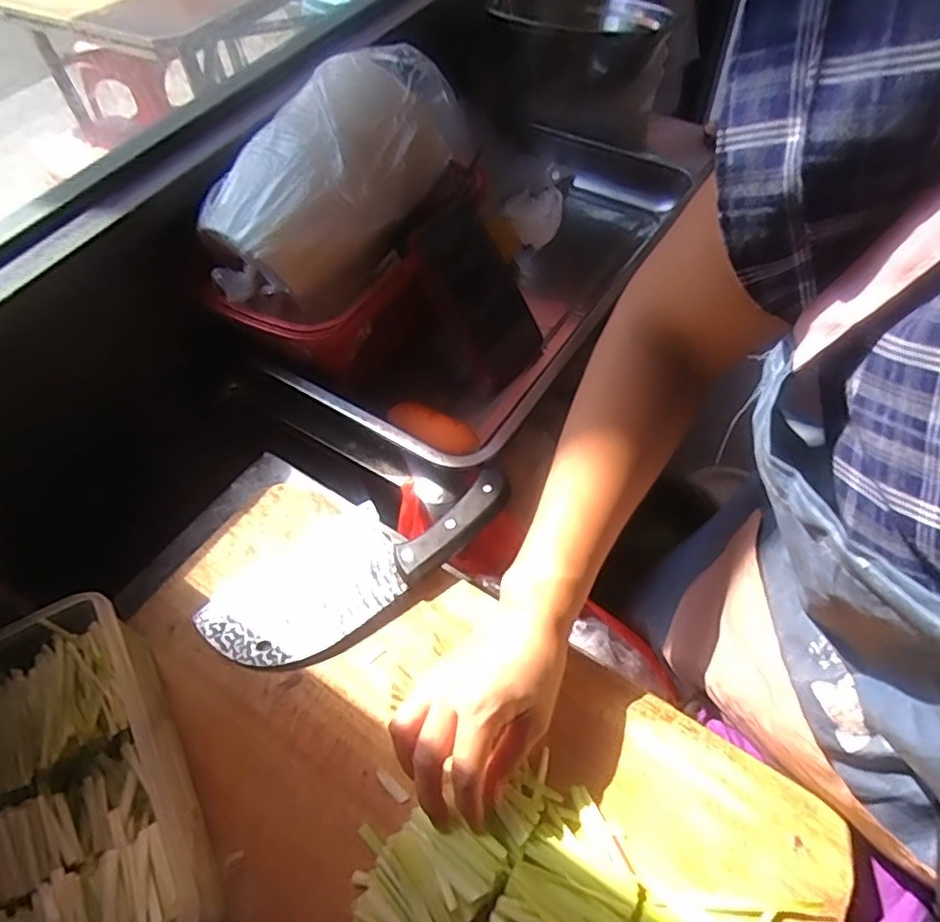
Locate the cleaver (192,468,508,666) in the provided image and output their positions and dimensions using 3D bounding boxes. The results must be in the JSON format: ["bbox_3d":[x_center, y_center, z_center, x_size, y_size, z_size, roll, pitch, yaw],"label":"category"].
[{"bbox_3d":[-0.086,0.070,0.501,0.238,0.022,0.094,-33,60,-17],"label":"cleaver"}]

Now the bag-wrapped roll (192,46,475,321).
[{"bbox_3d":[-0.108,-0.244,0.571,0.127,0.129,0.261,22,61,17],"label":"bag-wrapped roll"}]

